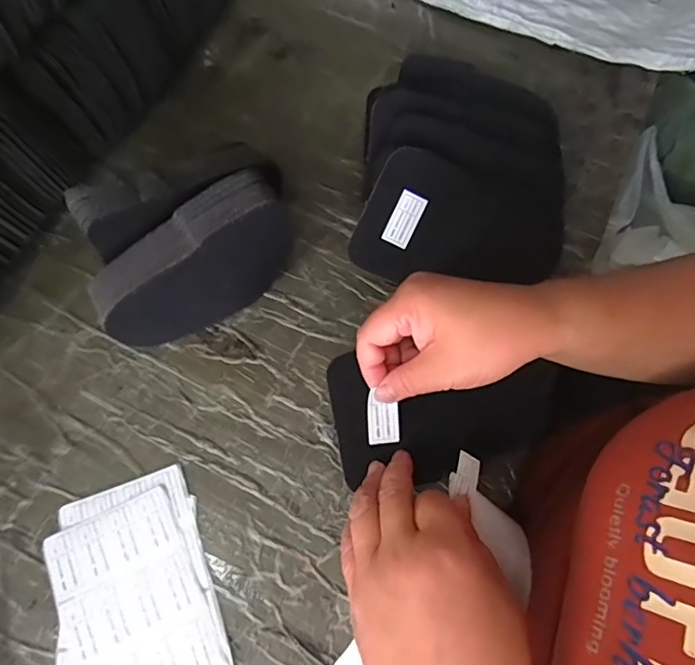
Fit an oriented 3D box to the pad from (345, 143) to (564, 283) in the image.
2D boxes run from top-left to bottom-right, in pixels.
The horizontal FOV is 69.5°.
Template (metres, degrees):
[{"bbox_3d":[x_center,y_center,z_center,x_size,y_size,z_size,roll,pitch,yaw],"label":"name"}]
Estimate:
[{"bbox_3d":[0.090,-0.074,0.397,0.157,0.006,0.098,21,101,-9],"label":"pad"}]

